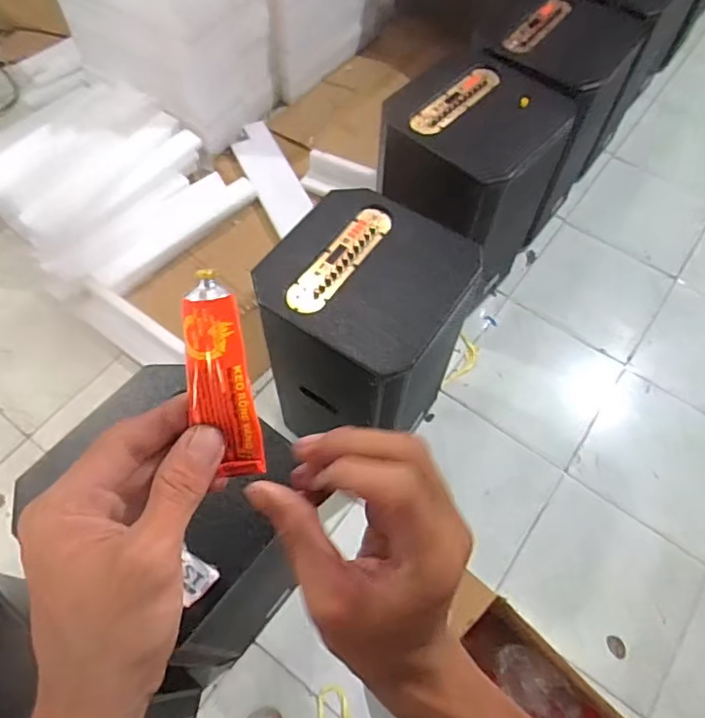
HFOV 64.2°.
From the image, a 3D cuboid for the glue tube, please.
[{"bbox_3d":[-0.058,0.010,0.248,0.027,0.095,0.011,-10,23,-7],"label":"glue tube"}]

